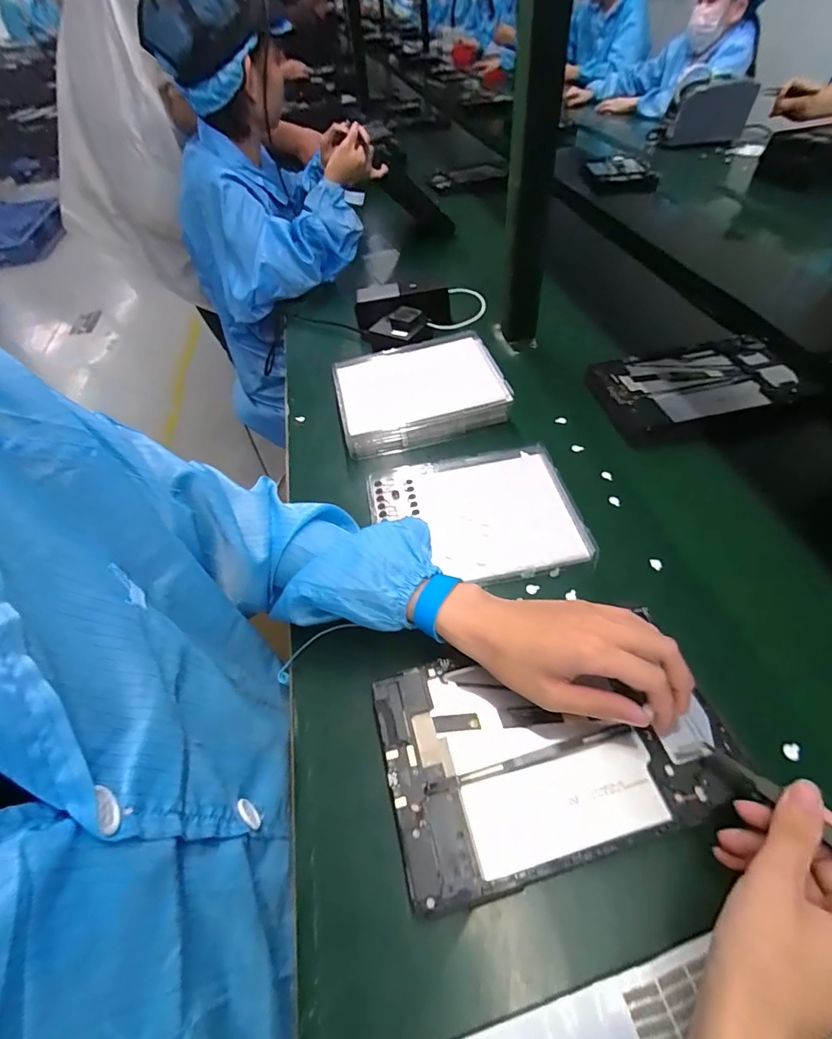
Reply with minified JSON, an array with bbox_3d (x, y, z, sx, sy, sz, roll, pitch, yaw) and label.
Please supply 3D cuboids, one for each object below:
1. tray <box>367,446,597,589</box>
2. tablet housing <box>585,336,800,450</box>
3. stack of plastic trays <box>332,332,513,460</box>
[{"bbox_3d":[0.060,-0.009,0.505,0.215,0.012,0.172,-7,49,1],"label":"tray"},{"bbox_3d":[0.368,-0.171,0.607,0.242,0.022,0.165,-9,51,0],"label":"tablet housing"},{"bbox_3d":[0.002,-0.178,0.640,0.221,0.052,0.174,-14,50,-5],"label":"stack of plastic trays"}]

